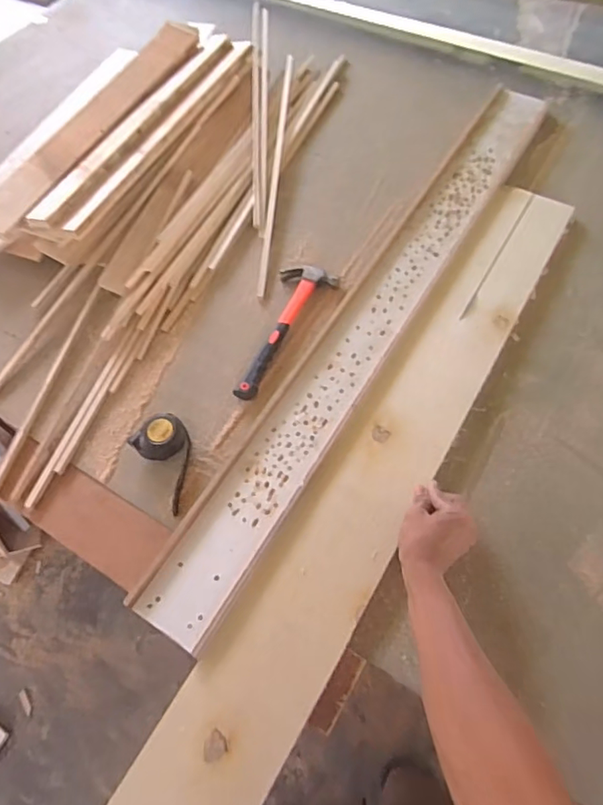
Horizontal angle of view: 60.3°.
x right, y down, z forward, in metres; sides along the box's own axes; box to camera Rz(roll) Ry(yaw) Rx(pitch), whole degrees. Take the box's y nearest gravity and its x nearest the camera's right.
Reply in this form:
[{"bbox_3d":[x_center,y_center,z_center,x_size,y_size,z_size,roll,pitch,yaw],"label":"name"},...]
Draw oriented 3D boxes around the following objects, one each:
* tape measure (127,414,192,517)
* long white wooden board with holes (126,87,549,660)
[{"bbox_3d":[-0.176,0.074,0.705,0.077,0.042,0.129,-35,66,-13],"label":"tape measure"},{"bbox_3d":[0.128,-0.153,0.808,0.116,0.029,1.084,28,68,16],"label":"long white wooden board with holes"}]

